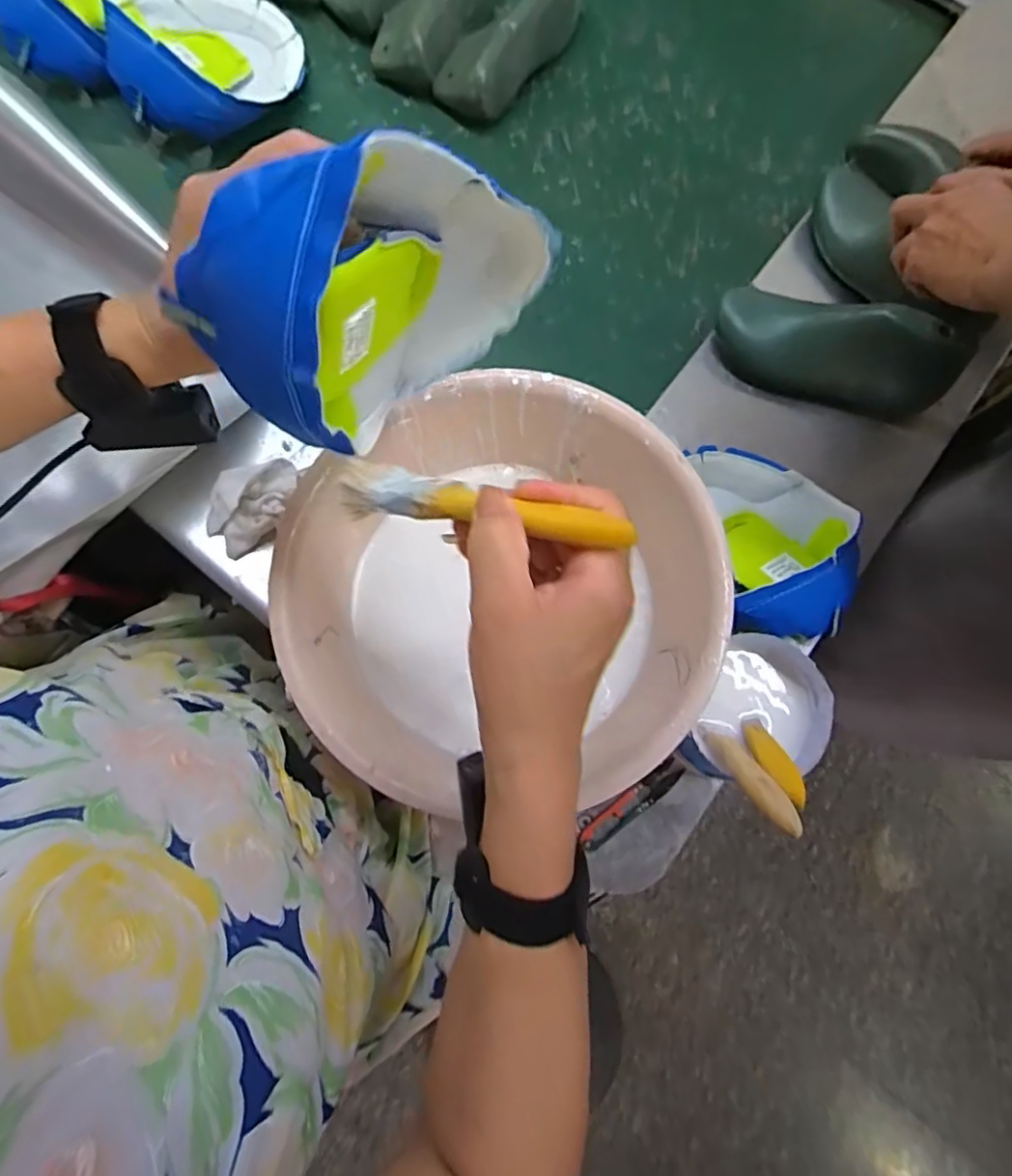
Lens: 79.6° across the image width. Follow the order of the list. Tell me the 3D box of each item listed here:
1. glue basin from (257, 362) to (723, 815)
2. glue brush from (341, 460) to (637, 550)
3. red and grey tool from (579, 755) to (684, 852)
[{"bbox_3d":[-0.003,-0.002,0.464,0.298,0.113,0.294,0,78,0],"label":"glue basin"},{"bbox_3d":[-0.015,-0.037,0.284,0.154,0.019,0.030,14,77,26],"label":"glue brush"},{"bbox_3d":[0.104,0.177,0.496,0.099,0.013,0.022,-36,80,-7],"label":"red and grey tool"}]

